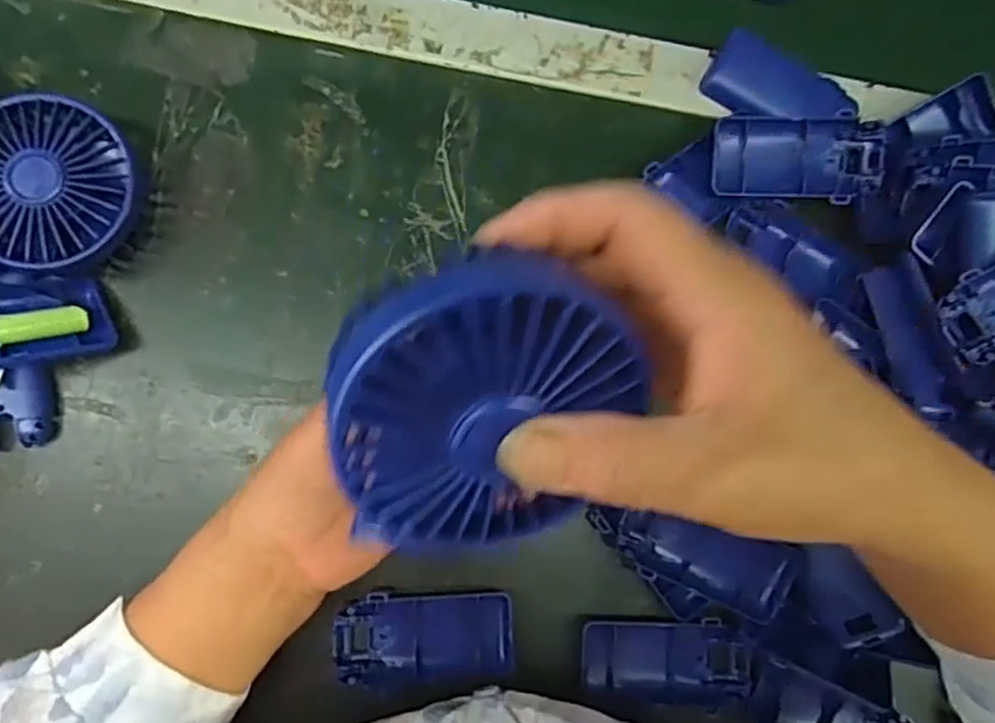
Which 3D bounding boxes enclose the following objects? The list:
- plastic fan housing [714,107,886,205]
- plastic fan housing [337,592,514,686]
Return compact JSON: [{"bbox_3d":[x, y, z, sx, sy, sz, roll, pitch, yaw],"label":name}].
[{"bbox_3d":[0.169,-0.115,0.403,0.090,0.018,0.045,2,86,5],"label":"plastic fan housing"},{"bbox_3d":[-0.040,0.150,0.394,0.095,0.015,0.046,-3,87,-7],"label":"plastic fan housing"}]

